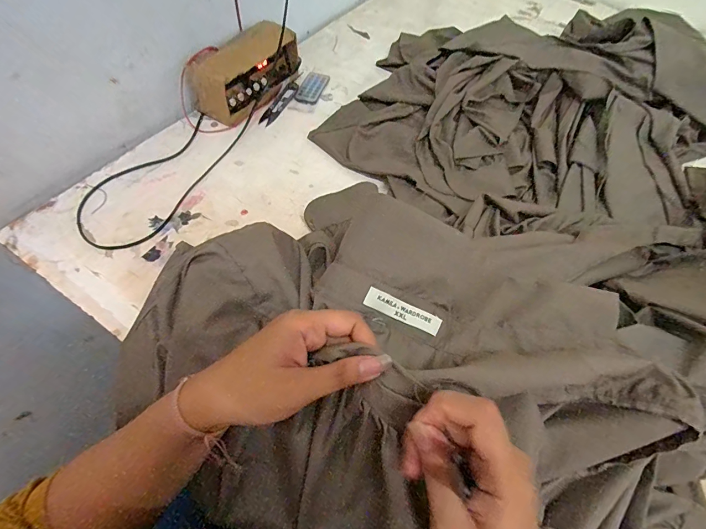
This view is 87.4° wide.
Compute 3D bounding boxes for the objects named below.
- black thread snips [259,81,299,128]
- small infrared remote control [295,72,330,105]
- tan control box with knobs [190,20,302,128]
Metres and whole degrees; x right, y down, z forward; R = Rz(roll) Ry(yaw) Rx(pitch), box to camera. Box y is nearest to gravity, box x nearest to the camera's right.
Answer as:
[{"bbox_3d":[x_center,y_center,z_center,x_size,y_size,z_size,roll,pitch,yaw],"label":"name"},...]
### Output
[{"bbox_3d":[-0.122,-0.271,0.620,0.024,0.009,0.116,21,59,10],"label":"black thread snips"},{"bbox_3d":[-0.071,-0.313,0.652,0.040,0.006,0.089,16,58,7],"label":"small infrared remote control"},{"bbox_3d":[-0.170,-0.312,0.599,0.077,0.084,0.180,29,61,15],"label":"tan control box with knobs"}]

